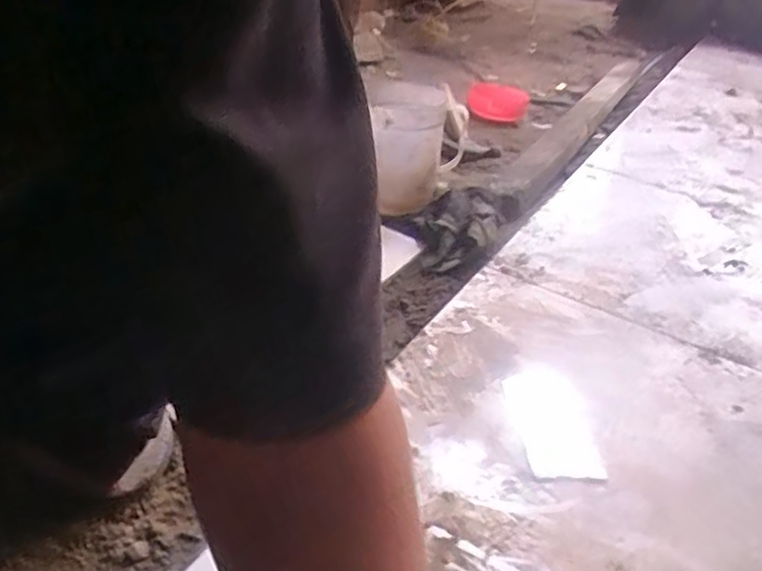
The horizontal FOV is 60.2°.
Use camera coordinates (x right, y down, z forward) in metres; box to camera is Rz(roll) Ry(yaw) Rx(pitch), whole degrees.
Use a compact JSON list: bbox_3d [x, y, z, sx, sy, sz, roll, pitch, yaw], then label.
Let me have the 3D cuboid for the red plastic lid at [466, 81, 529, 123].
[{"bbox_3d":[0.229,-0.363,1.300,0.117,0.016,0.129,15,49,6],"label":"red plastic lid"}]

